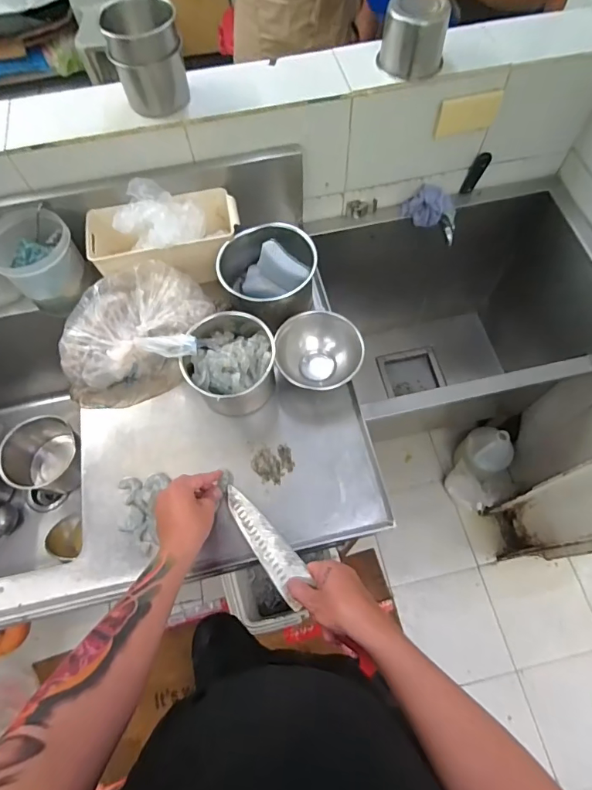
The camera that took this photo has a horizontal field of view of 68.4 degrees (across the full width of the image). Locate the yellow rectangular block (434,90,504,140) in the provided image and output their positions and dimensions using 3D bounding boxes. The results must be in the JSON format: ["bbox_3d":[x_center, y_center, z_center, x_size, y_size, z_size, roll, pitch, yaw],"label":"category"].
[{"bbox_3d":[0.331,-0.538,0.837,0.124,0.075,0.007,-13,66,-4],"label":"yellow rectangular block"}]

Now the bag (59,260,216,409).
[{"bbox_3d":[-0.290,-0.105,0.794,0.276,0.147,0.189,-12,66,-3],"label":"bag"}]

